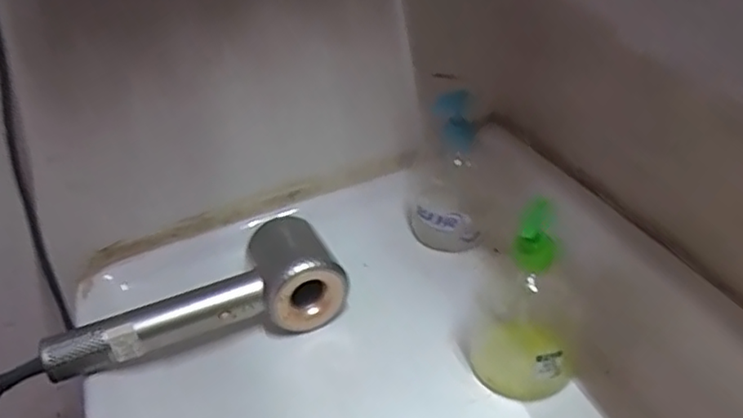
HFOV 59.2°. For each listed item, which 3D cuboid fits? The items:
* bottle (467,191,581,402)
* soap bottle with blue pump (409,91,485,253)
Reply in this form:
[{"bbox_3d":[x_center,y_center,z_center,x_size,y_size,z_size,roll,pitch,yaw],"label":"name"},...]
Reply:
[{"bbox_3d":[0.111,0.063,0.488,0.063,0.160,0.078,-32,43,-29],"label":"bottle"},{"bbox_3d":[0.073,-0.038,0.630,0.081,0.158,0.076,-4,37,5],"label":"soap bottle with blue pump"}]

